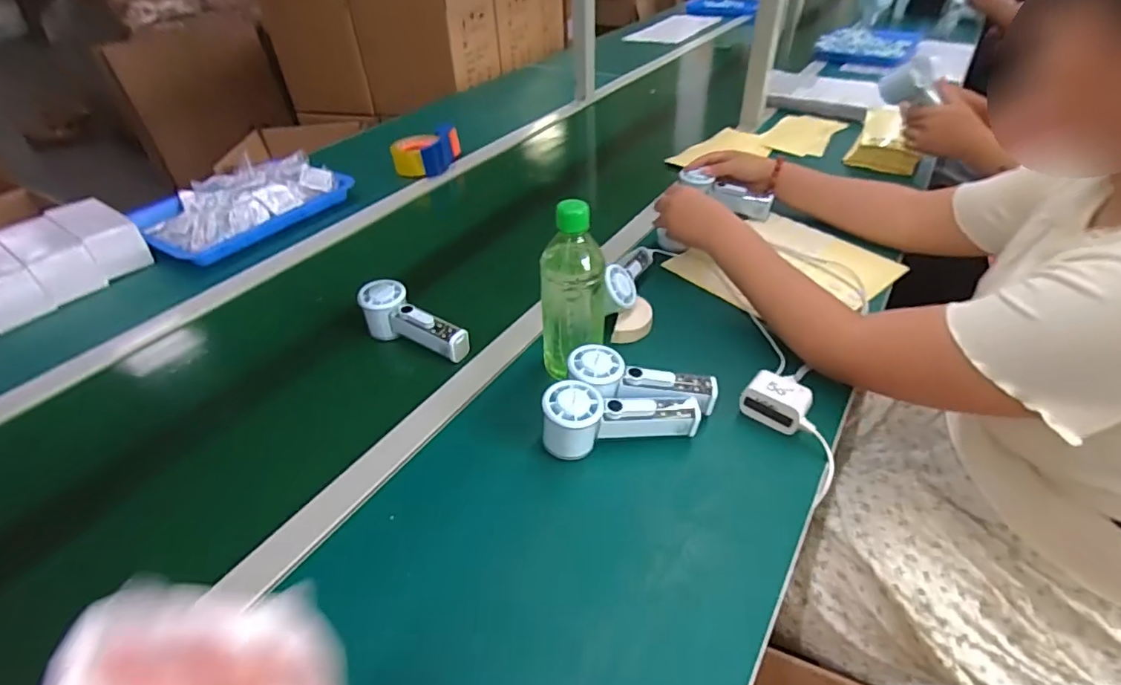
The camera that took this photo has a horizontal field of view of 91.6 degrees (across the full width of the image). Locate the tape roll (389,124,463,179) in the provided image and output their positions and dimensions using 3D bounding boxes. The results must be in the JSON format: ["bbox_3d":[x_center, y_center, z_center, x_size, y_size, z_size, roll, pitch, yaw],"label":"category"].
[{"bbox_3d":[-0.263,-0.391,1.126,0.082,0.061,0.147,27,48,31],"label":"tape roll"}]

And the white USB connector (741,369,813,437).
[{"bbox_3d":[0.224,0.061,0.565,0.060,0.036,0.045,27,49,32],"label":"white USB connector"}]

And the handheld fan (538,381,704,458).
[{"bbox_3d":[0.058,0.072,0.545,0.152,0.068,0.052,-10,40,-7],"label":"handheld fan"}]

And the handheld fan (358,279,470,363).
[{"bbox_3d":[-0.178,-0.021,0.686,0.151,0.058,0.048,25,47,16],"label":"handheld fan"}]

